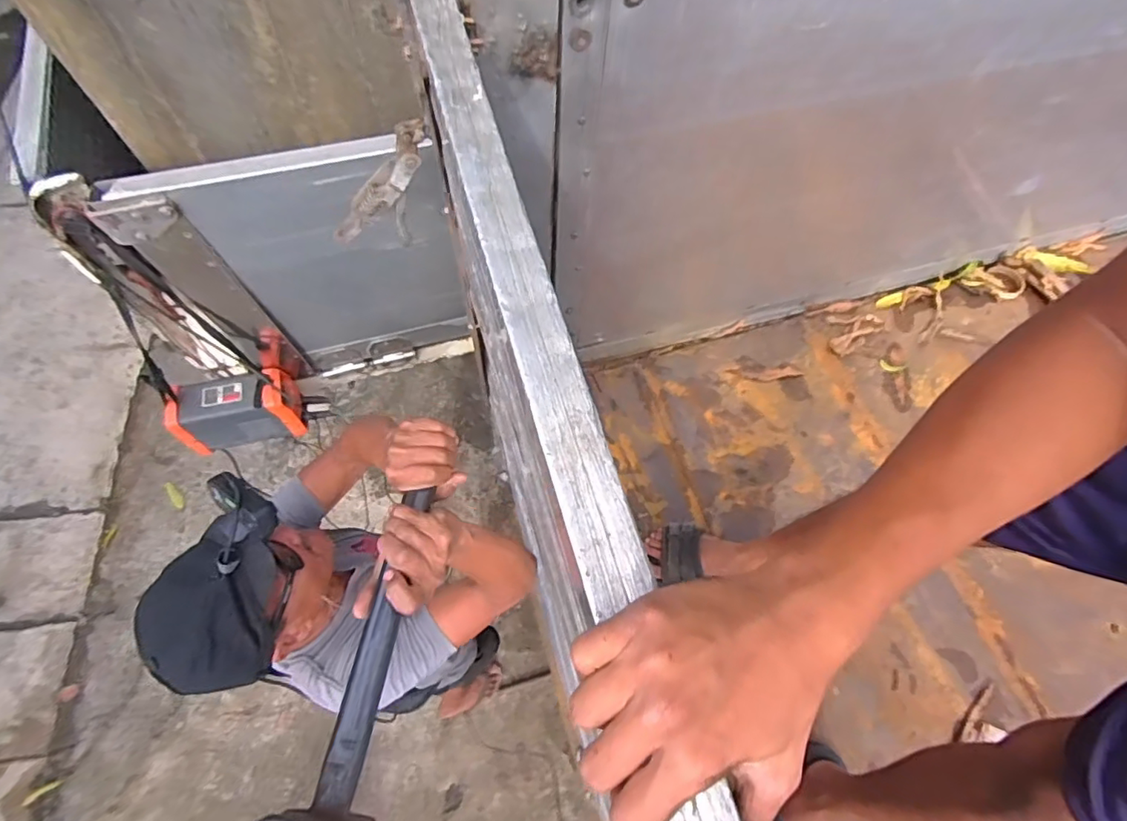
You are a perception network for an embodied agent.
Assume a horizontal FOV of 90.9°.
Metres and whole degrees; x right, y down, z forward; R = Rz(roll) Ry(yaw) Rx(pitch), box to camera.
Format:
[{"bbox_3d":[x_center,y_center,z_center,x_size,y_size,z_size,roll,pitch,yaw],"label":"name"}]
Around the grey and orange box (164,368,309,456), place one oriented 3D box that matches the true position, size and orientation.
[{"bbox_3d":[-0.727,-0.006,1.240,0.240,0.152,0.127,-12,66,-8],"label":"grey and orange box"}]

